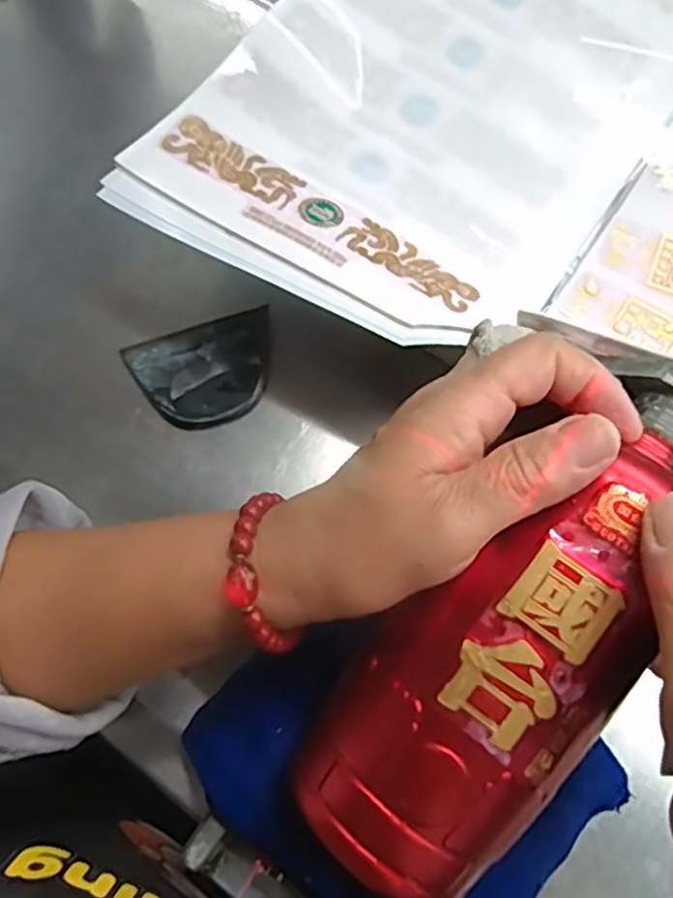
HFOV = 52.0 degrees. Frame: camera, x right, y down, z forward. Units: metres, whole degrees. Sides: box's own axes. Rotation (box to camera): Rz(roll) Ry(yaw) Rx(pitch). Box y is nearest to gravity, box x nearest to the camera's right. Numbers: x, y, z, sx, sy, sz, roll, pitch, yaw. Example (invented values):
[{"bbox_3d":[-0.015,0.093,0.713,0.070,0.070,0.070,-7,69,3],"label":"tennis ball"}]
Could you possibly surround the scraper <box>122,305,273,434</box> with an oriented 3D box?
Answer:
[{"bbox_3d":[-0.071,-0.042,0.380,0.080,0.009,0.060,-18,75,-5],"label":"scraper"}]

